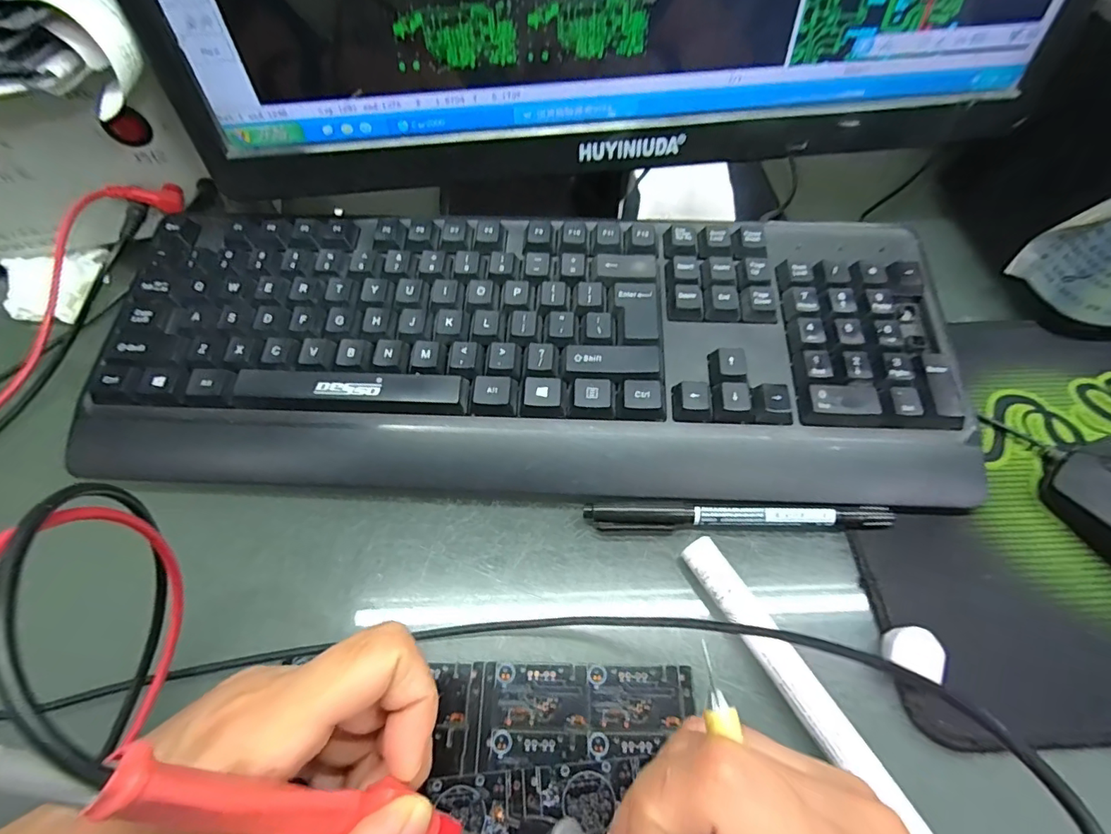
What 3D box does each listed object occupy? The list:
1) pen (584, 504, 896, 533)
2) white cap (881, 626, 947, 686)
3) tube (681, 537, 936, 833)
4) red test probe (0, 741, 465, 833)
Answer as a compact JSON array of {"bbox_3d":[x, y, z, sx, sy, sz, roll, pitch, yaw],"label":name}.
[{"bbox_3d":[0.085,0.048,0.247,0.139,0.012,0.010,0,59,1],"label":"pen"},{"bbox_3d":[0.145,0.096,0.216,0.022,0.010,0.019,22,61,13],"label":"white cap"},{"bbox_3d":[0.099,0.111,0.207,0.016,0.014,0.141,-27,62,-15],"label":"tube"},{"bbox_3d":[-0.065,0.101,0.138,0.008,0.139,0.013,-4,52,37],"label":"red test probe"}]

